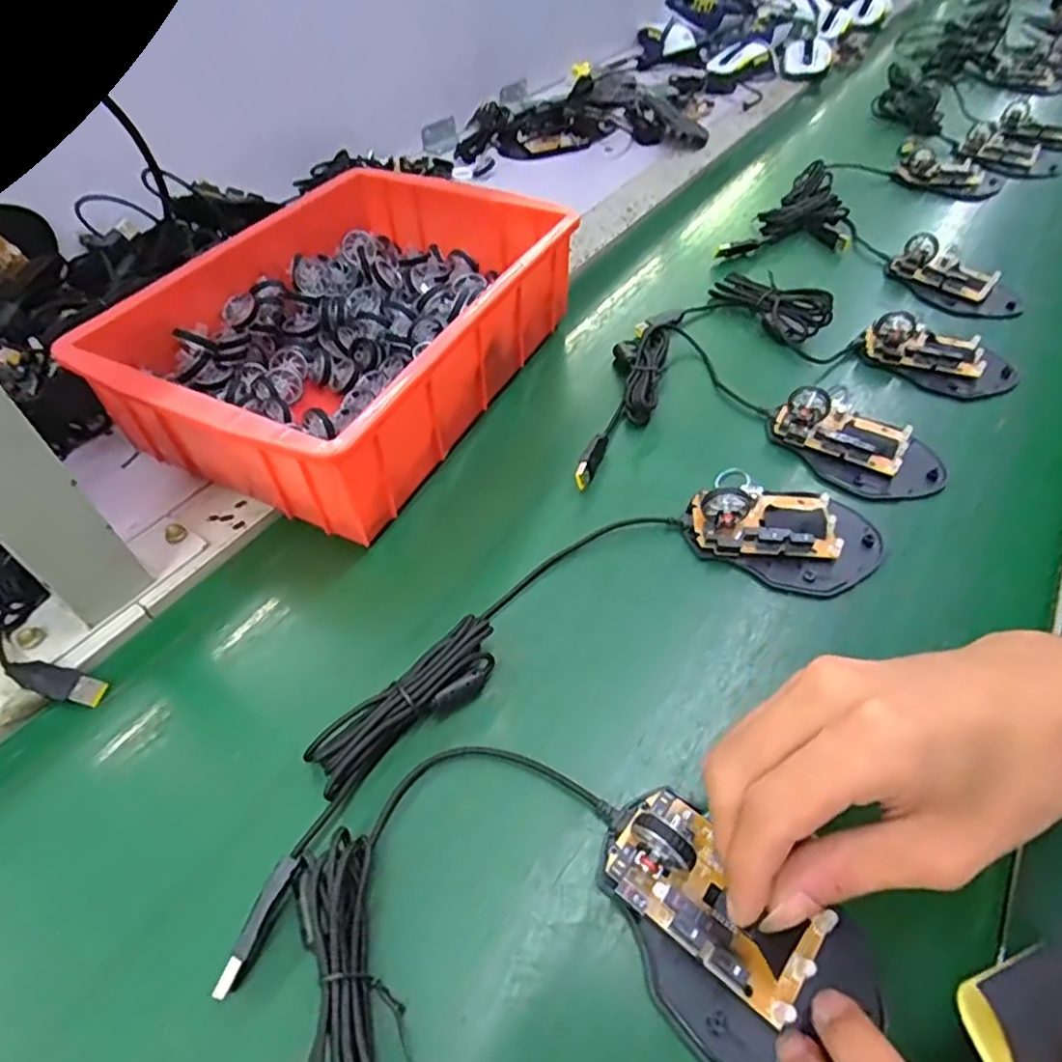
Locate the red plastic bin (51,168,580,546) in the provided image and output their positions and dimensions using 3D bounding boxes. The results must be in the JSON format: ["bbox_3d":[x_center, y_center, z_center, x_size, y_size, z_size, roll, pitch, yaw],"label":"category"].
[{"bbox_3d":[-0.124,-0.139,0.436,0.209,0.086,0.289,23,54,16],"label":"red plastic bin"}]

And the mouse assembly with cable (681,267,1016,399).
[{"bbox_3d":[0.247,-0.159,0.490,0.234,0.031,0.069,23,54,18],"label":"mouse assembly with cable"}]

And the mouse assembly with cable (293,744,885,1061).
[{"bbox_3d":[-0.008,0.149,0.233,0.233,0.032,0.150,-19,53,-15],"label":"mouse assembly with cable"}]

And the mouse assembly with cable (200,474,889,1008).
[{"bbox_3d":[0.024,0.049,0.317,0.370,0.026,0.101,-26,55,-19],"label":"mouse assembly with cable"}]

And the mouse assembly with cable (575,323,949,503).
[{"bbox_3d":[0.151,-0.091,0.436,0.228,0.027,0.160,3,51,3],"label":"mouse assembly with cable"}]

